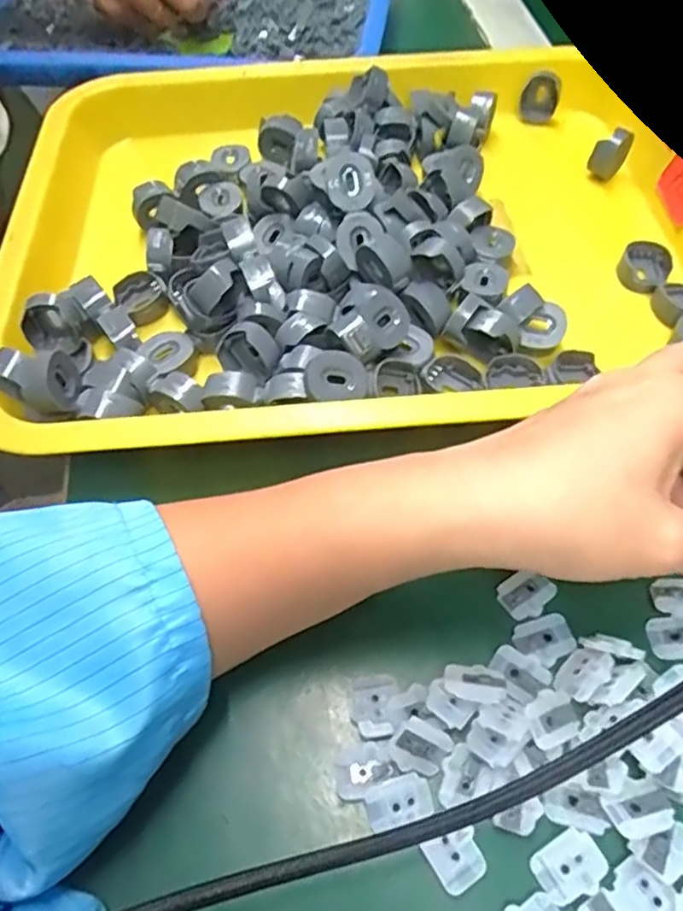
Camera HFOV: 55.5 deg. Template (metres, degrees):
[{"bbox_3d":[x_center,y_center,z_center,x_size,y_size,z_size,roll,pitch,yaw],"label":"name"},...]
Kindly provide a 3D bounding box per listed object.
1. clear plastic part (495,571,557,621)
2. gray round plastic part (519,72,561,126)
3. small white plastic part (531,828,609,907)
[{"bbox_3d":[0.073,0.054,0.256,0.022,0.004,0.017,-32,61,-18],"label":"clear plastic part"},{"bbox_3d":[0.133,-0.238,0.435,0.024,0.031,0.011,10,57,9],"label":"gray round plastic part"},{"bbox_3d":[0.073,0.130,0.206,0.021,0.004,0.017,-28,59,-16],"label":"small white plastic part"}]

